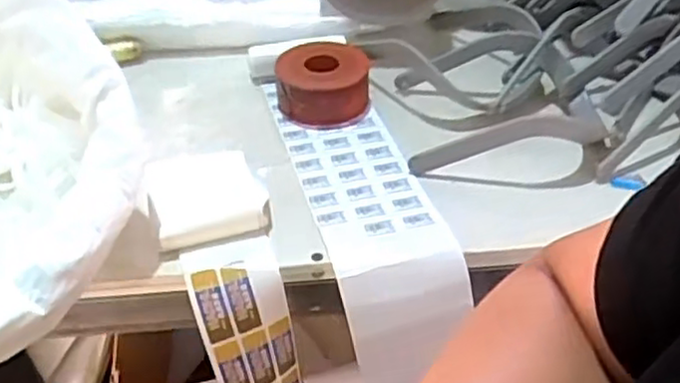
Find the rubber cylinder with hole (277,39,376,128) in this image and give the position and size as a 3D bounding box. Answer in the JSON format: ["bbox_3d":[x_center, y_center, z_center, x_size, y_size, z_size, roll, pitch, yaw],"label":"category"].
[{"bbox_3d":[-0.015,-0.117,0.761,0.094,0.049,0.099,0,41,0],"label":"rubber cylinder with hole"}]

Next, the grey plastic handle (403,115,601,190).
[{"bbox_3d":[0.161,-0.039,0.655,0.183,0.064,0.039,-4,41,-4],"label":"grey plastic handle"}]

